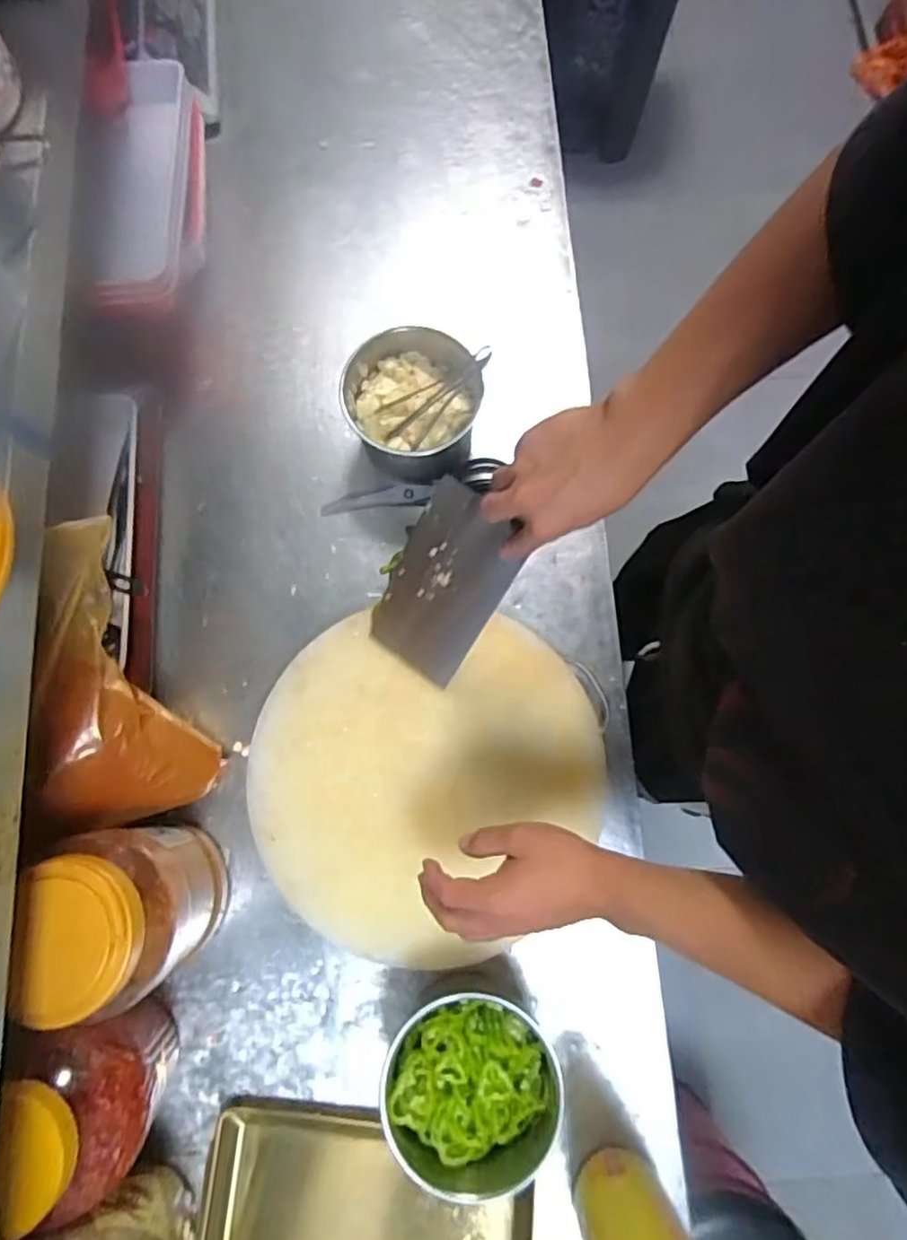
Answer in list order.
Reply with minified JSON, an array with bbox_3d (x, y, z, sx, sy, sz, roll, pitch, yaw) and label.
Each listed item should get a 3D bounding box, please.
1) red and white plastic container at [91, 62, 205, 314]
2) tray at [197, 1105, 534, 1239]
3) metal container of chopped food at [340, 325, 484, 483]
[{"bbox_3d":[-0.364,-0.508,0.745,0.107,0.087,0.280,-3,78,0],"label":"red and white plastic container"},{"bbox_3d":[-0.086,0.591,0.631,0.321,0.042,0.182,5,78,2],"label":"tray"},{"bbox_3d":[-0.048,-0.246,0.721,0.142,0.090,0.141,0,78,0],"label":"metal container of chopped food"}]

